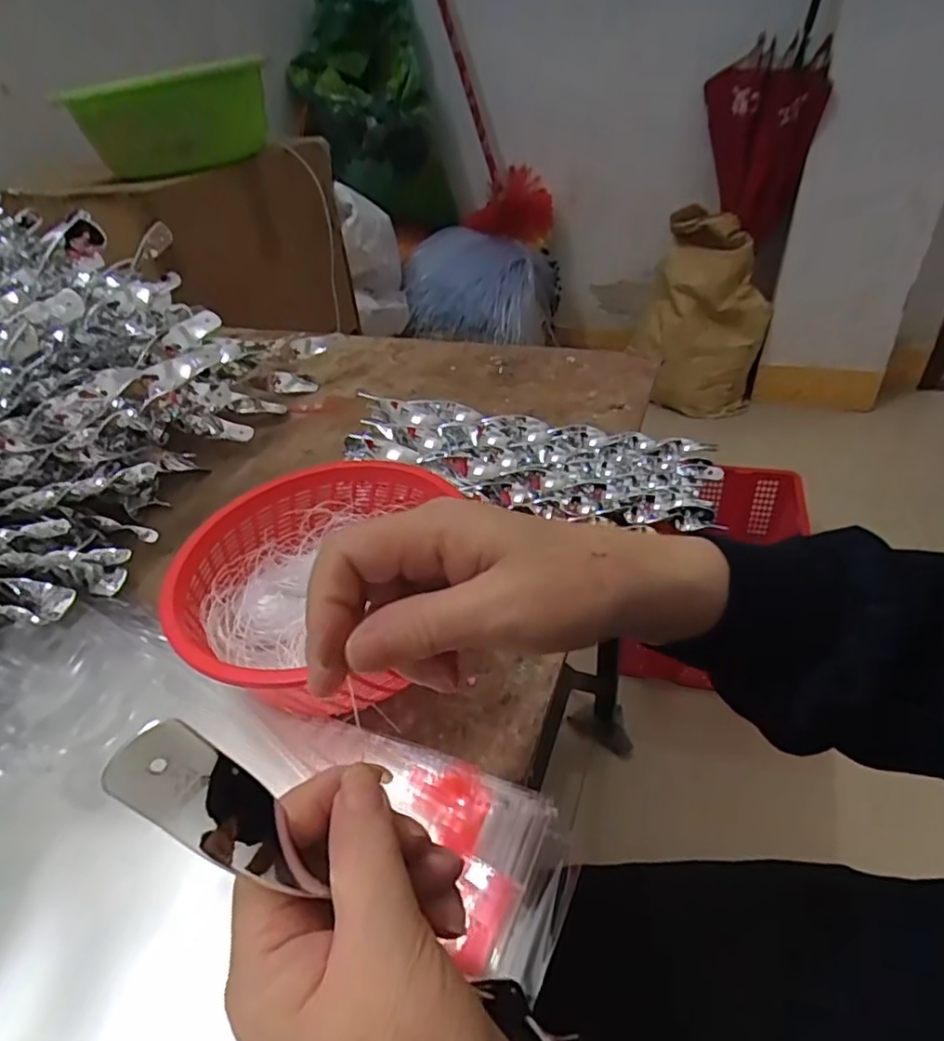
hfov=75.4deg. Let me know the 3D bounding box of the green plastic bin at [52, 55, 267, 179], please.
[{"bbox_3d":[-0.424,-0.575,0.880,0.256,0.119,0.137,6,42,14],"label":"green plastic bin"}]

